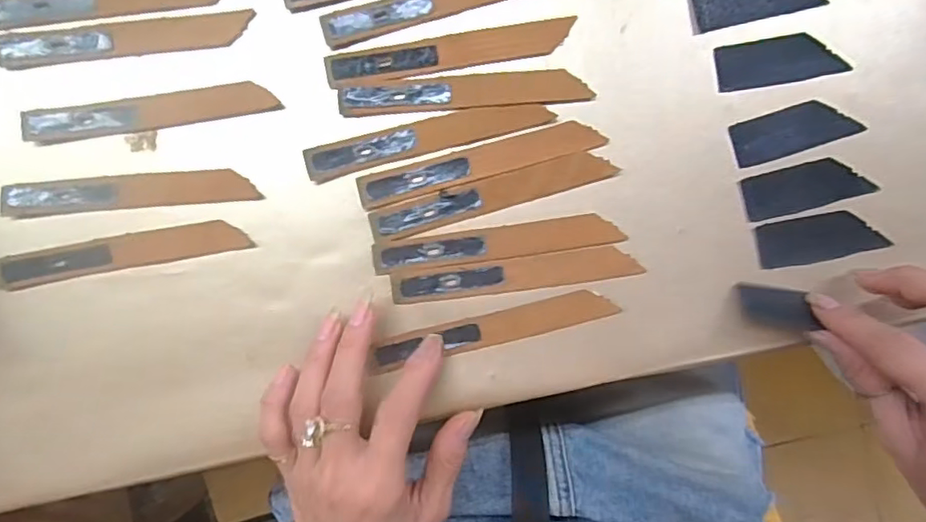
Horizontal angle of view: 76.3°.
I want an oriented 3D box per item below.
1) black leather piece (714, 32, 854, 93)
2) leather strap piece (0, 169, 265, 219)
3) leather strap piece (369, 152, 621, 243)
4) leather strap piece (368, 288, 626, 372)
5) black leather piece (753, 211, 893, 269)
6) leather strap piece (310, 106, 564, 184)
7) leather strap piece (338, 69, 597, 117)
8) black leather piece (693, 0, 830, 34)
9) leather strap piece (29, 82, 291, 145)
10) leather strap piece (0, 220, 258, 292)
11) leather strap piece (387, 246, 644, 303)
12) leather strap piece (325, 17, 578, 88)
[{"bbox_3d":[0.161,-0.102,0.299,0.064,0.004,0.023,-10,93,-1],"label":"black leather piece"},{"bbox_3d":[-0.166,-0.034,0.294,0.122,0.006,0.016,-5,92,-1],"label":"leather strap piece"},{"bbox_3d":[0.015,-0.034,0.298,0.124,0.004,0.018,-17,93,0],"label":"leather strap piece"},{"bbox_3d":[0.015,0.034,0.302,0.123,0.004,0.017,-13,93,1],"label":"leather strap piece"},{"bbox_3d":[0.183,-0.012,0.300,0.063,0.004,0.023,-10,93,-1],"label":"black leather piece"},{"bbox_3d":[-0.017,-0.064,0.297,0.123,0.005,0.019,-15,93,0],"label":"leather strap piece"},{"bbox_3d":[0.001,-0.086,0.297,0.123,0.005,0.017,-4,92,-1],"label":"leather strap piece"},{"bbox_3d":[0.148,-0.133,0.296,0.063,0.004,0.022,-13,93,-1],"label":"black leather piece"},{"bbox_3d":[-0.155,-0.074,0.294,0.122,0.007,0.017,-10,93,-1],"label":"leather strap piece"},{"bbox_3d":[-0.171,-0.004,0.296,0.122,0.004,0.017,-10,93,-1],"label":"leather strap piece"},{"bbox_3d":[0.027,0.006,0.298,0.123,0.004,0.016,-8,93,-1],"label":"leather strap piece"},{"bbox_3d":[-0.006,-0.104,0.295,0.123,0.004,0.017,-10,93,-1],"label":"leather strap piece"}]

